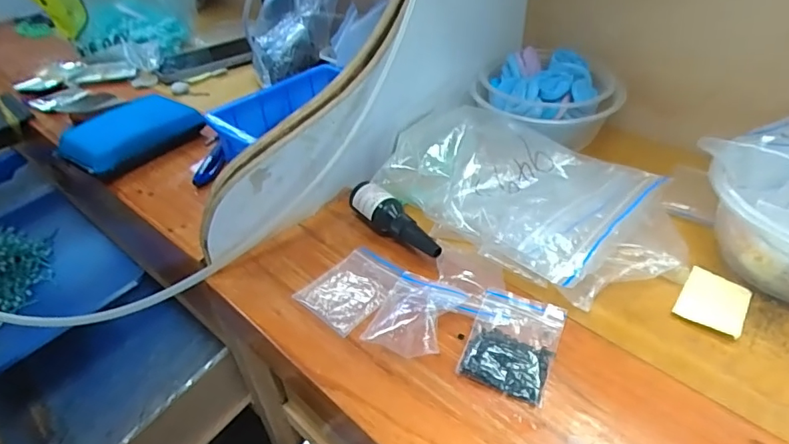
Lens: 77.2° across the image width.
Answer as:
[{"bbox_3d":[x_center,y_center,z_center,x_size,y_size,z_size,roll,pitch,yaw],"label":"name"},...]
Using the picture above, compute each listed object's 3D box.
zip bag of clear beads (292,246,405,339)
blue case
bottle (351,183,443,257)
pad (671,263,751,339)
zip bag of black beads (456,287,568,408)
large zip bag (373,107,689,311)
[{"bbox_3d":[-0.027,0.043,0.330,0.049,0.004,0.068,26,47,30],"label":"zip bag of clear beads"},{"bbox_3d":[-0.250,-0.082,0.469,0.067,0.035,0.118,20,44,25],"label":"blue case"},{"bbox_3d":[0.002,-0.001,0.364,0.085,0.028,0.024,31,50,34],"label":"bottle"},{"bbox_3d":[0.204,0.050,0.313,0.037,0.004,0.048,26,47,30],"label":"pad"},{"bbox_3d":[0.071,0.069,0.293,0.049,0.004,0.073,15,43,21],"label":"zip bag of black beads"},{"bbox_3d":[0.105,-0.022,0.361,0.197,0.058,0.146,31,50,34],"label":"large zip bag"}]

